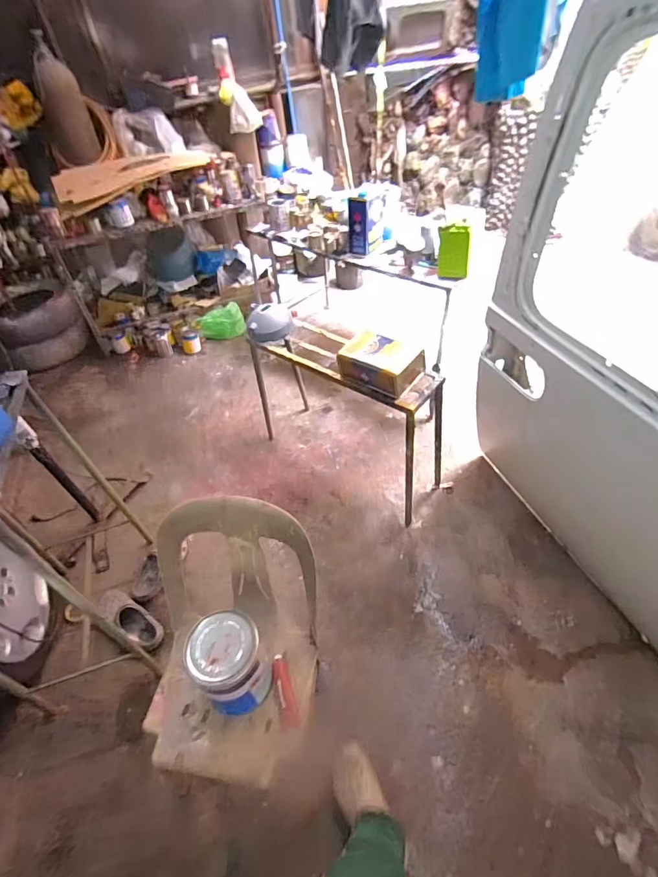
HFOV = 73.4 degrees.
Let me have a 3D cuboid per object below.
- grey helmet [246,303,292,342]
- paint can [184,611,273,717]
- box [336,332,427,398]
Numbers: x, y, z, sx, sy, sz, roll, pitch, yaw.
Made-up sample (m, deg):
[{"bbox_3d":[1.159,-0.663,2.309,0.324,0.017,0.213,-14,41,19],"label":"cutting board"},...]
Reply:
[{"bbox_3d":[-0.236,-0.460,1.753,0.180,0.109,0.140,-5,46,3],"label":"grey helmet"},{"bbox_3d":[-0.225,0.518,1.016,0.161,0.213,0.159,-22,47,-13],"label":"paint can"},{"bbox_3d":[0.168,-0.262,1.490,0.255,0.110,0.172,25,54,28],"label":"box"}]

